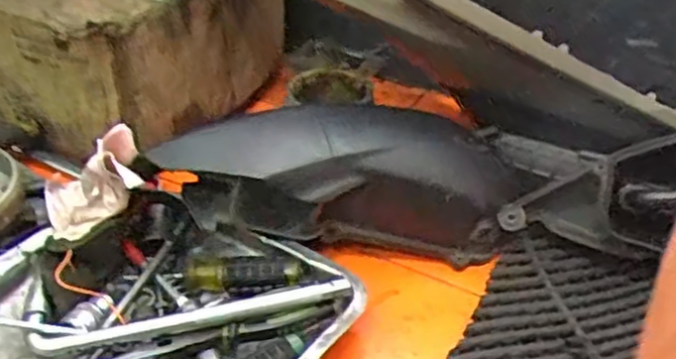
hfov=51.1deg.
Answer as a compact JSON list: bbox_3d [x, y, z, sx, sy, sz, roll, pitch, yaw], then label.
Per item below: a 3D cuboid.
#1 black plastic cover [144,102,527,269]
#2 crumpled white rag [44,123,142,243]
[{"bbox_3d":[0.007,0.000,0.698,0.335,0.124,0.133,0,36,-2],"label":"black plastic cover"},{"bbox_3d":[-0.232,0.013,0.647,0.162,0.060,0.071,-29,14,40],"label":"crumpled white rag"}]

